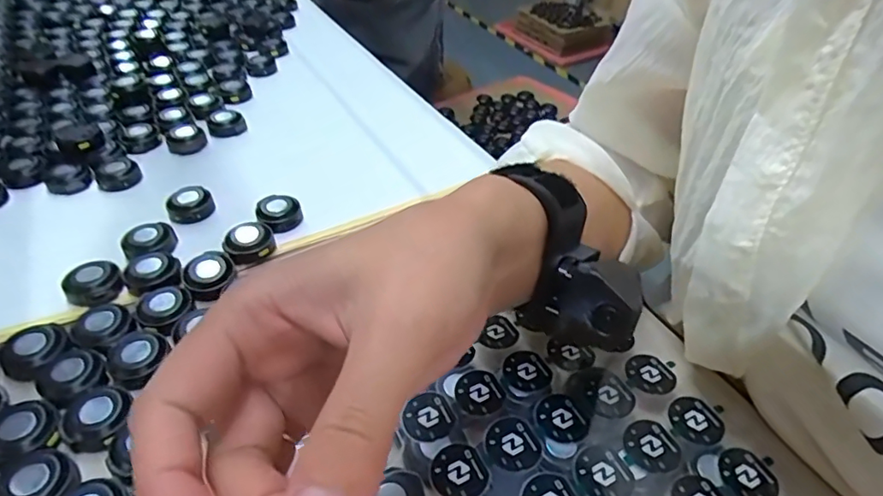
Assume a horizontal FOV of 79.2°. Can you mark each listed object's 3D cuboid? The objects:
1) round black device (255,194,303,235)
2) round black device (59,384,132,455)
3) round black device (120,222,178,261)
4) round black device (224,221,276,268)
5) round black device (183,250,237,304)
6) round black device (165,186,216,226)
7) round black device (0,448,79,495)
[{"bbox_3d":[-0.109,-0.024,0.358,0.028,0.013,0.028,0,45,0],"label":"round black device"},{"bbox_3d":[-0.160,0.080,0.248,0.029,0.014,0.025,-32,53,-29],"label":"round black device"},{"bbox_3d":[-0.183,-0.003,0.334,0.029,0.012,0.029,-18,47,-18],"label":"round black device"},{"bbox_3d":[-0.121,-0.004,0.336,0.029,0.013,0.026,-20,48,-20],"label":"round black device"},{"bbox_3d":[-0.137,0.015,0.316,0.029,0.012,0.027,0,45,0],"label":"round black device"},{"bbox_3d":[-0.172,-0.030,0.365,0.029,0.012,0.030,0,45,0],"label":"round black device"},{"bbox_3d":[-0.173,0.102,0.226,0.030,0.011,0.029,0,45,0],"label":"round black device"}]

